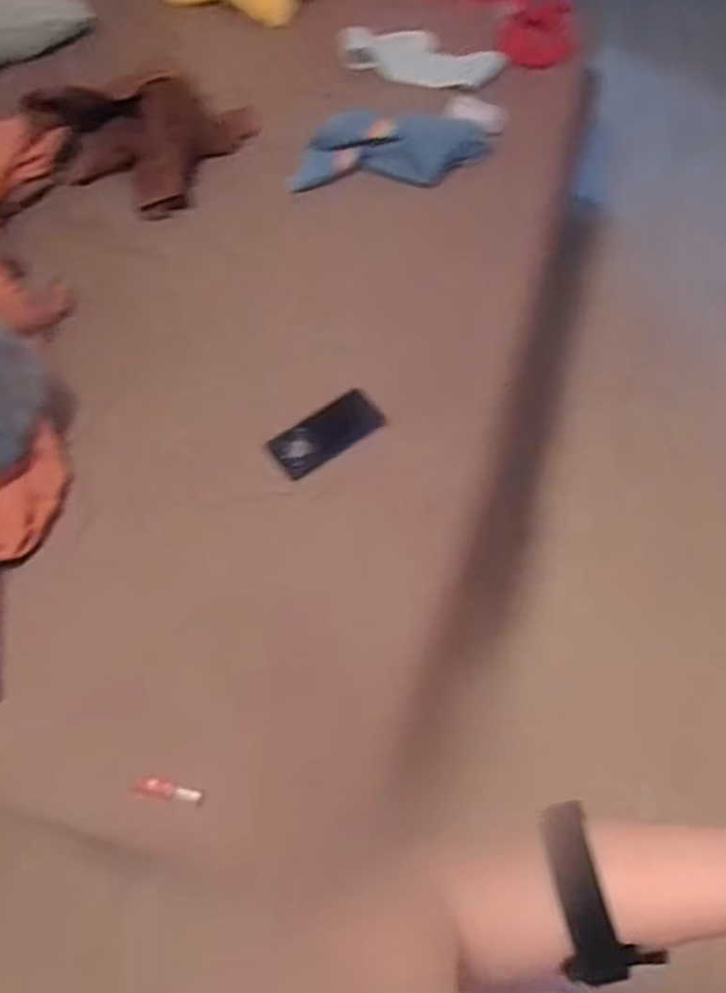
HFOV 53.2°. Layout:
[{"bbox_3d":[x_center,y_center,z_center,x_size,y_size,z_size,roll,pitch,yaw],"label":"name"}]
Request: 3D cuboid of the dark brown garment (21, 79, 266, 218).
[{"bbox_3d":[-0.402,-0.665,1.285,0.333,0.081,0.284,27,67,16],"label":"dark brown garment"}]

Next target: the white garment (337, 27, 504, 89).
[{"bbox_3d":[0.106,-0.837,1.385,0.319,0.044,0.133,14,64,11],"label":"white garment"}]

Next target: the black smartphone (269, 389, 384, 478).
[{"bbox_3d":[-0.050,-0.089,1.032,0.157,0.009,0.068,-34,102,-10],"label":"black smartphone"}]

